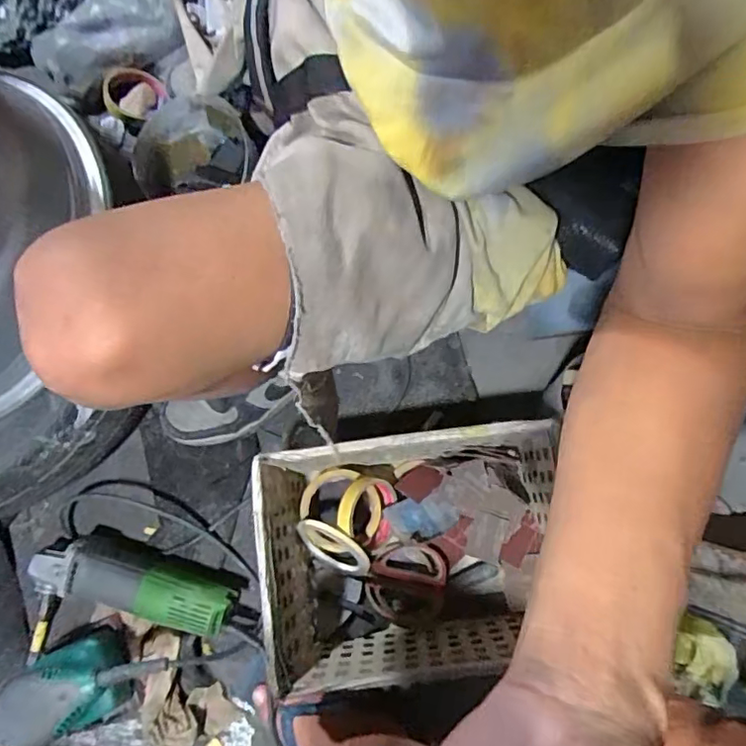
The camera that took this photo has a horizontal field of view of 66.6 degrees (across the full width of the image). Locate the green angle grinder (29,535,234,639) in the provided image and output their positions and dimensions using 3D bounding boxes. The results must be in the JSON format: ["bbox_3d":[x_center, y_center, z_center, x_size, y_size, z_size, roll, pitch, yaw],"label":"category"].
[{"bbox_3d":[-0.283,0.252,0.685,0.244,0.062,0.081,10,79,3],"label":"green angle grinder"}]

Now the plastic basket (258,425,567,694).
[{"bbox_3d":[0.044,0.200,0.651,0.312,0.149,0.238,-7,78,0],"label":"plastic basket"}]

